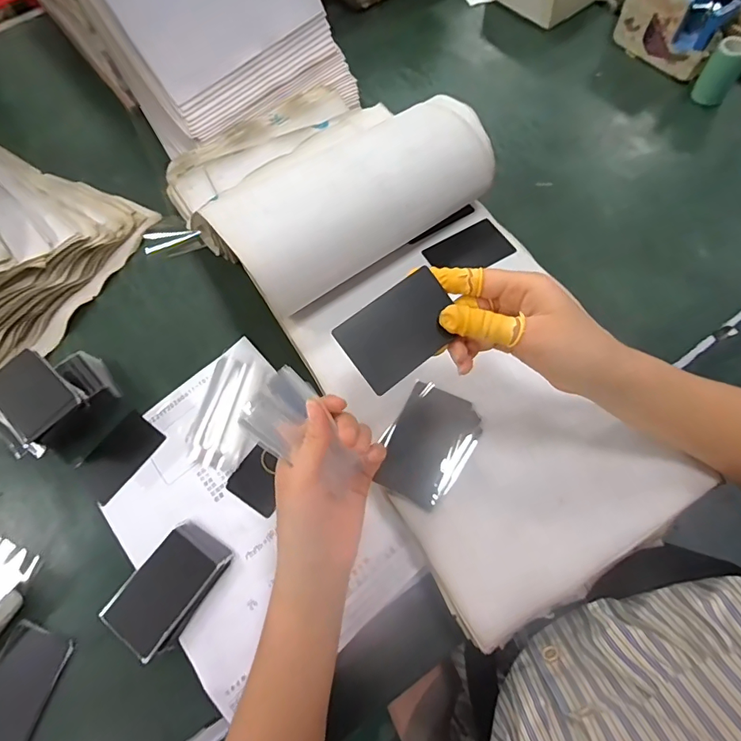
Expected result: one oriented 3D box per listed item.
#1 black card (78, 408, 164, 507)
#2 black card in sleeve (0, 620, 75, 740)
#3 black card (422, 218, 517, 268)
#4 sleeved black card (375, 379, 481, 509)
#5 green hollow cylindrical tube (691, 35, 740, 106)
[{"bbox_3d":[-0.251,0.084,0.457,0.054,0.006,0.080,31,69,20],"label":"black card"},{"bbox_3d":[-0.292,0.262,0.372,0.063,0.004,0.091,15,67,11],"label":"black card in sleeve"},{"bbox_3d":[0.102,-0.126,0.483,0.087,0.007,0.054,-23,65,-6],"label":"black card"},{"bbox_3d":[0.049,0.063,0.395,0.070,0.006,0.099,30,73,18],"label":"sleeved black card"},{"bbox_3d":[0.447,-0.377,0.583,0.039,0.076,0.030,31,71,17],"label":"green hollow cylindrical tube"}]

